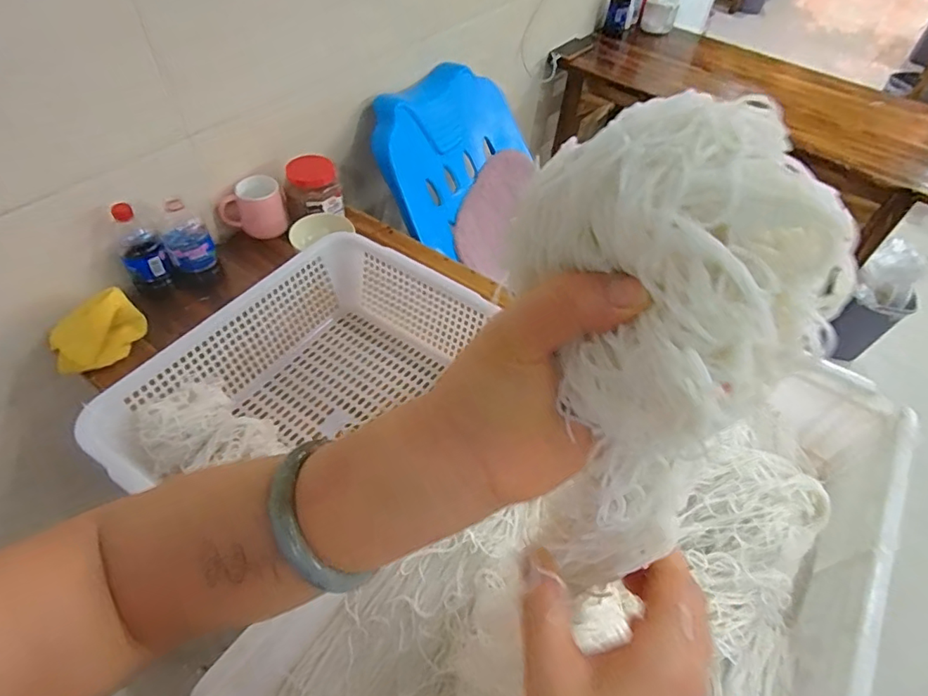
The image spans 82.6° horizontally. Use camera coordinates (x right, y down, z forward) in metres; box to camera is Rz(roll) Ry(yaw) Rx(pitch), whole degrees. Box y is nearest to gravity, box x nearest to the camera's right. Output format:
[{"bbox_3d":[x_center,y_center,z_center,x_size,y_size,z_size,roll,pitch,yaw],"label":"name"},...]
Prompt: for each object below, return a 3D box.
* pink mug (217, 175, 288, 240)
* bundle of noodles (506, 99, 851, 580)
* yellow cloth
[{"bbox_3d":[-0.406,-0.265,1.018,0.120,0.092,0.077,-13,53,-14],"label":"pink mug"},{"bbox_3d":[0.073,0.027,0.216,0.093,0.228,0.068,-5,32,-9],"label":"bundle of noodles"},{"bbox_3d":[-0.558,-0.017,0.804,0.143,0.090,0.030,-40,36,-5],"label":"yellow cloth"}]

